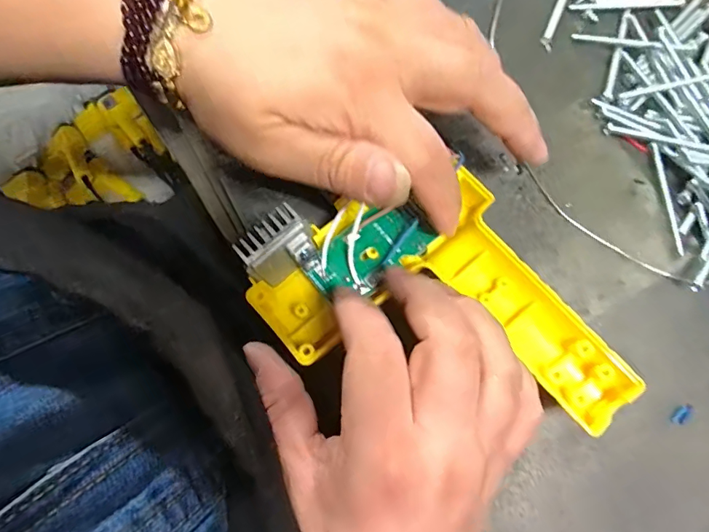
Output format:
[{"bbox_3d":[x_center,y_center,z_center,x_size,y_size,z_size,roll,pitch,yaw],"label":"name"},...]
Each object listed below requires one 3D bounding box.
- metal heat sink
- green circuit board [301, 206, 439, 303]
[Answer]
[{"bbox_3d":[-0.034,-0.006,0.207,0.030,0.048,0.020,-32,80,-5],"label":"metal heat sink"},{"bbox_3d":[0.007,-0.006,0.217,0.060,0.007,0.031,-27,80,-4],"label":"green circuit board"}]

